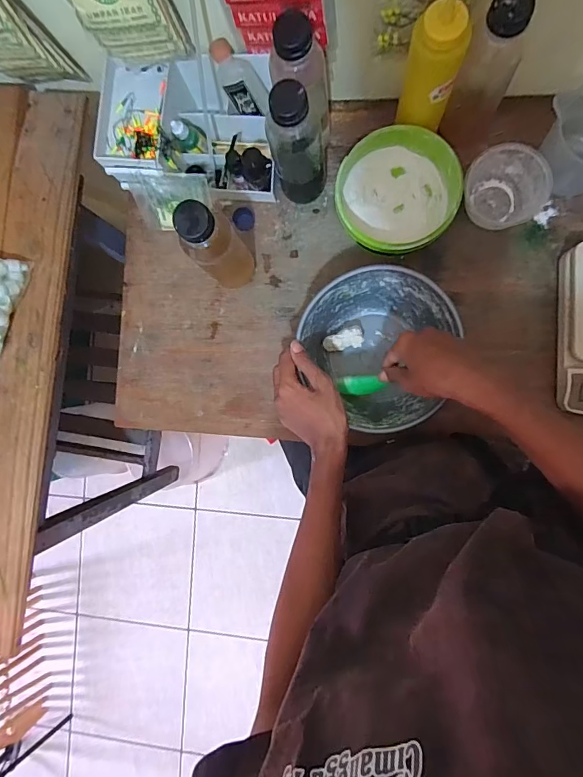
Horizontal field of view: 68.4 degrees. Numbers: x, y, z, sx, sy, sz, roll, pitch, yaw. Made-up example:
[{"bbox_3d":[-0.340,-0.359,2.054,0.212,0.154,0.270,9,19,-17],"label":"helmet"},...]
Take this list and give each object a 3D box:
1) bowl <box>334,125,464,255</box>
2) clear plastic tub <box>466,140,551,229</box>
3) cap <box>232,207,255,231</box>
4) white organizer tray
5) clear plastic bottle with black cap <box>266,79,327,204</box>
[{"bbox_3d":[0.140,-0.255,0.570,0.154,0.071,0.144,0,90,7],"label":"bowl"},{"bbox_3d":[0.277,-0.258,0.558,0.087,0.059,0.095,0,90,7],"label":"clear plastic tub"},{"bbox_3d":[-0.069,-0.247,0.624,0.030,0.016,0.027,-23,87,6],"label":"cap"},{"bbox_3d":[-0.134,-0.348,0.589,0.217,0.104,0.147,1,90,7],"label":"white organizer tray"},{"bbox_3d":[0.008,-0.296,0.525,0.063,0.193,0.056,-6,89,7],"label":"clear plastic bottle with black cap"}]

